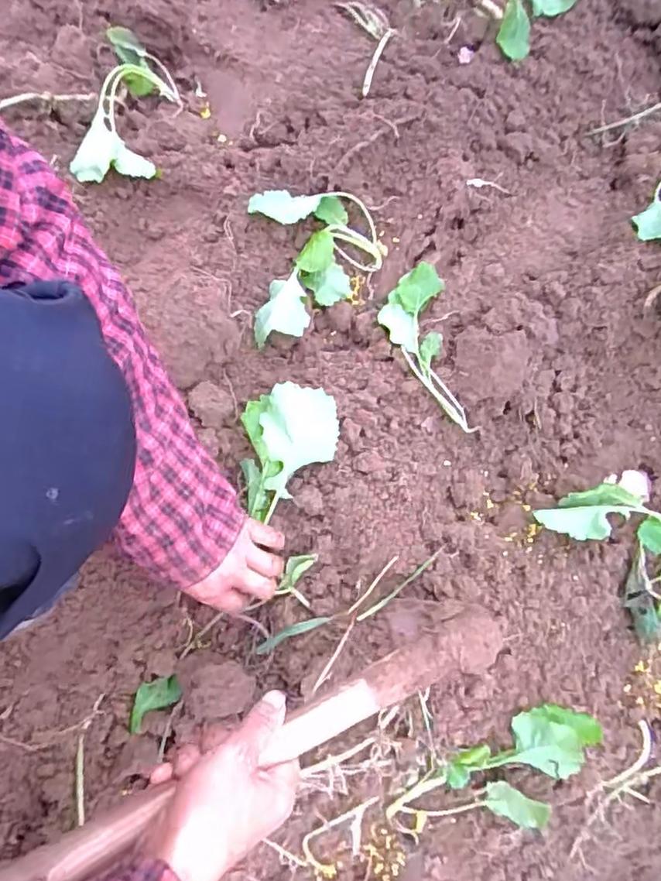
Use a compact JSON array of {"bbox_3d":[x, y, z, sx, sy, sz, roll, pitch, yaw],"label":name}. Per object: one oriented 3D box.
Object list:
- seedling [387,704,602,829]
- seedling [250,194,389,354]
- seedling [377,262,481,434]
[{"bbox_3d":[0.155,0.325,0.545,0.216,0.054,0.091,-42,70,22],"label":"seedling"},{"bbox_3d":[-0.035,-0.183,0.590,0.116,0.070,0.187,35,70,12],"label":"seedling"},{"bbox_3d":[0.089,-0.096,0.571,0.076,0.044,0.179,-8,67,-5],"label":"seedling"}]

